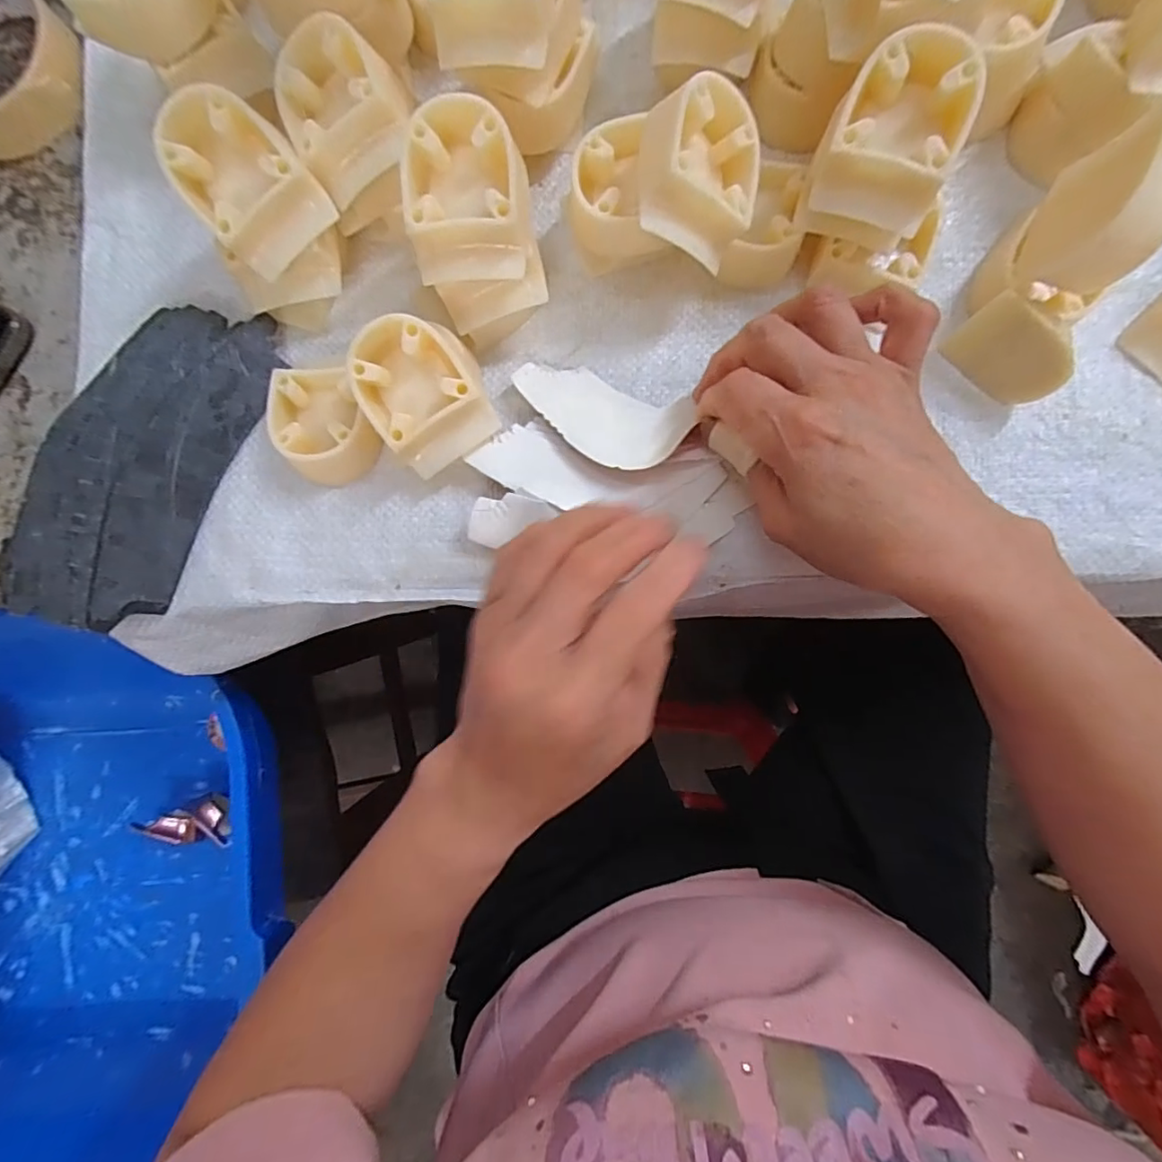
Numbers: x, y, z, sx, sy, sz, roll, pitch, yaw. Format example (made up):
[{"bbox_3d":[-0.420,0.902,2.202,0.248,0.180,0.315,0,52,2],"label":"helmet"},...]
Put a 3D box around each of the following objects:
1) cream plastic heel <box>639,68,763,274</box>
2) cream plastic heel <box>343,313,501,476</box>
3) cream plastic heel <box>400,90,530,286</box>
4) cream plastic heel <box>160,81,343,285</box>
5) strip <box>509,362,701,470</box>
[{"bbox_3d":[0.046,-0.170,0.230,0.051,0.037,0.059,15,114,-25],"label":"cream plastic heel"},{"bbox_3d":[-0.068,-0.082,0.249,0.048,0.045,0.054,-30,87,2],"label":"cream plastic heel"},{"bbox_3d":[-0.045,-0.157,0.228,0.047,0.031,0.057,1,88,3],"label":"cream plastic heel"},{"bbox_3d":[-0.141,-0.167,0.232,0.045,0.033,0.053,-40,85,1],"label":"cream plastic heel"},{"bbox_3d":[0.009,-0.076,0.259,0.081,0.017,0.043,18,88,5],"label":"strip"}]

